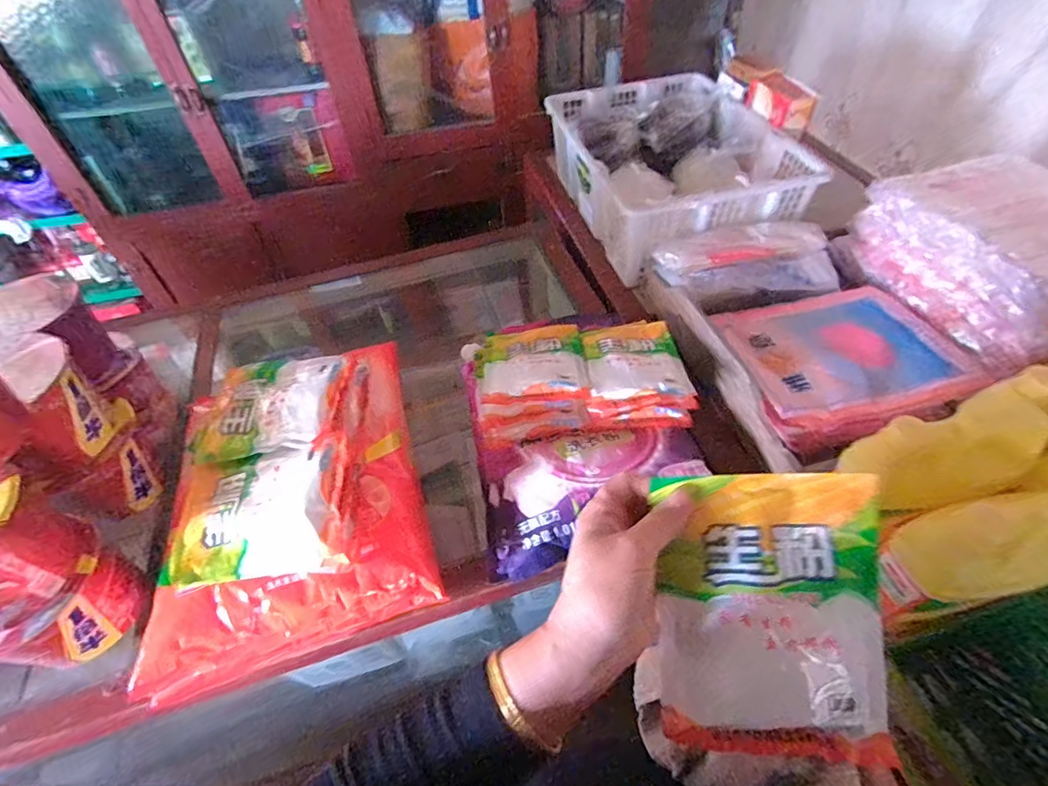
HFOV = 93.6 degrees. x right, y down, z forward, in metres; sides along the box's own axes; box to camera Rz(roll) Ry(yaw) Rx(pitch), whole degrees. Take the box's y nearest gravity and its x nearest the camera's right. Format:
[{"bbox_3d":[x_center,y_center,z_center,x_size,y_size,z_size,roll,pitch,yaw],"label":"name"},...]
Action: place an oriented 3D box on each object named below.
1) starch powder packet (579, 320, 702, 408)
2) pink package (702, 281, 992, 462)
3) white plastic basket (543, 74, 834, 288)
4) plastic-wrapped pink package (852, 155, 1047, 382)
[{"bbox_3d":[0.146,-0.049,0.658,0.128,0.020,0.170,-5,49,-2],"label":"starch powder packet"},{"bbox_3d":[0.425,-0.050,0.670,0.298,0.040,0.243,-11,50,-6],"label":"pink package"},{"bbox_3d":[0.269,-0.423,0.943,0.345,0.171,0.467,-13,50,-8],"label":"white plastic basket"},{"bbox_3d":[0.658,-0.197,0.685,0.187,0.171,0.336,-15,50,-10],"label":"plastic-wrapped pink package"}]

